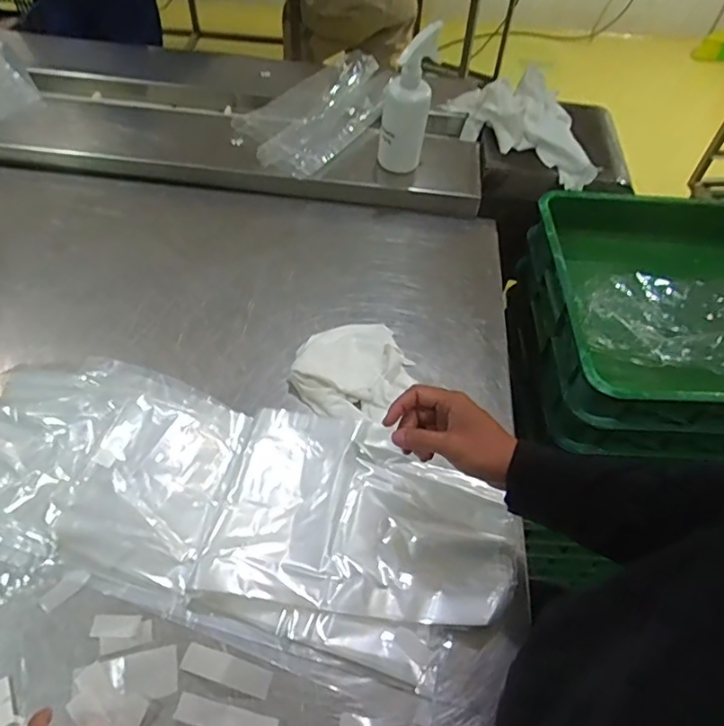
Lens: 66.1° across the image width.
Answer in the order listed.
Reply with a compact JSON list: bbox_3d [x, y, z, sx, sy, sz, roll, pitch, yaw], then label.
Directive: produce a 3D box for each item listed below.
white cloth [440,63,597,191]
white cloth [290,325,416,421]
[{"bbox_3d":[0.319,-0.450,1.056,0.141,0.103,0.331,-24,58,-22],"label":"white cloth"},{"bbox_3d":[-0.005,0.004,0.731,0.151,0.041,0.163,32,56,19],"label":"white cloth"}]

